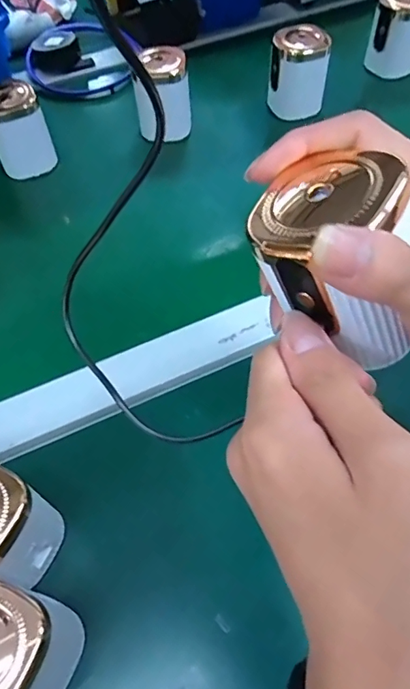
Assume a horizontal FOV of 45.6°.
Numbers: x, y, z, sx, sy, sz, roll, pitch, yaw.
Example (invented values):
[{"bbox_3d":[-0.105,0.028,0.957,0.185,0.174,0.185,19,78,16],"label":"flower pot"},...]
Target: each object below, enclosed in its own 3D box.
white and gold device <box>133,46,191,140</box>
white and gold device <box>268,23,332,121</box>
[{"bbox_3d":[-0.044,-0.258,0.502,0.057,0.074,0.050,-7,57,-2],"label":"white and gold device"},{"bbox_3d":[0.099,-0.285,0.516,0.058,0.071,0.054,9,58,8],"label":"white and gold device"}]

